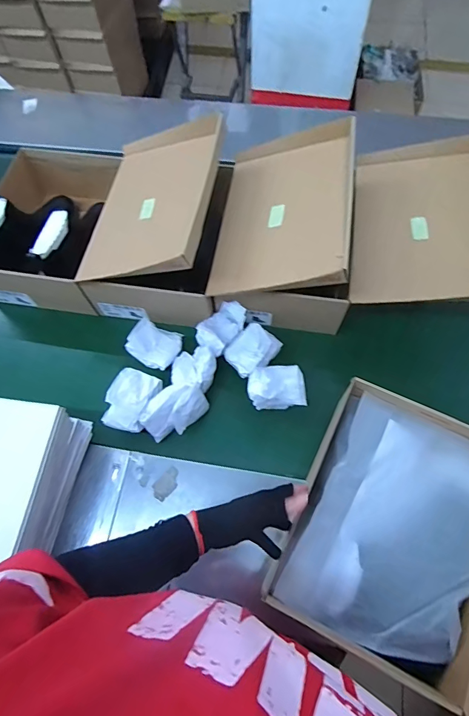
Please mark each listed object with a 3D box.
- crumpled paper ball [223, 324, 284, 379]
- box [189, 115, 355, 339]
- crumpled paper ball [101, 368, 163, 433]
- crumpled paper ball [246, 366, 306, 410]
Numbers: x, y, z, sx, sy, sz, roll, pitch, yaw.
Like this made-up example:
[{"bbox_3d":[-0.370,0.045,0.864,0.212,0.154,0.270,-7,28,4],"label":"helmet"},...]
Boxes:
[{"bbox_3d":[0.032,-0.016,0.759,0.074,0.063,0.105,37,71,17],"label":"crumpled paper ball"},{"bbox_3d":[0.081,-0.256,0.812,0.318,0.210,0.368,6,65,4],"label":"box"},{"bbox_3d":[-0.185,0.076,0.730,0.076,0.056,0.111,20,67,11],"label":"crumpled paper ball"},{"bbox_3d":[0.078,0.052,0.745,0.106,0.056,0.073,-9,65,-2],"label":"crumpled paper ball"}]

